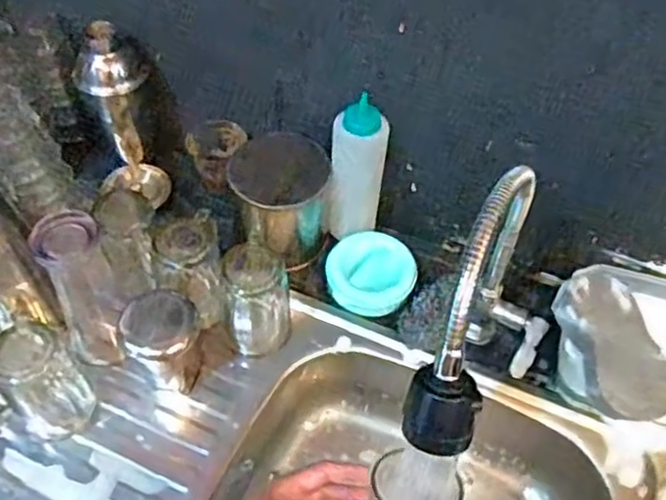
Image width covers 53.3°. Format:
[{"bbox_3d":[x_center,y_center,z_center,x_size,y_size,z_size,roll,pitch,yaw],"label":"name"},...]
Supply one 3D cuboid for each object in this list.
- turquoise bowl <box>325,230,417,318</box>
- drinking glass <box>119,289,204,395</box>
[{"bbox_3d":[0.044,0.029,0.781,0.100,0.044,0.095,1,54,-1],"label":"turquoise bowl"},{"bbox_3d":[-0.170,0.095,0.674,0.071,0.103,0.066,1,54,-1],"label":"drinking glass"}]

